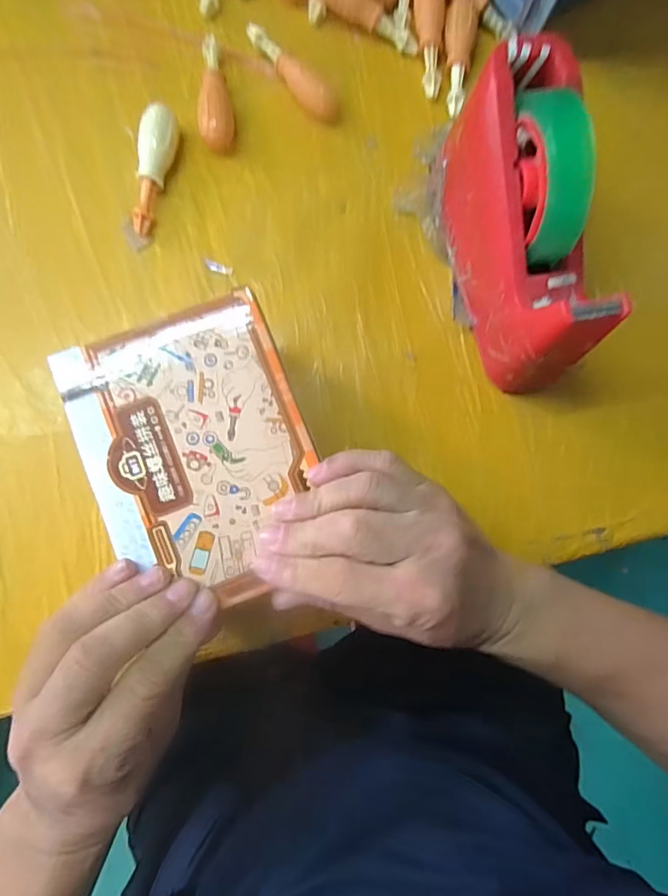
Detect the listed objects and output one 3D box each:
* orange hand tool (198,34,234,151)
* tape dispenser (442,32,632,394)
[{"bbox_3d":[-0.095,-0.280,0.384,0.026,0.024,0.099,-9,83,-5],"label":"orange hand tool"},{"bbox_3d":[0.129,-0.147,0.336,0.064,0.121,0.194,-10,83,-5],"label":"tape dispenser"}]

